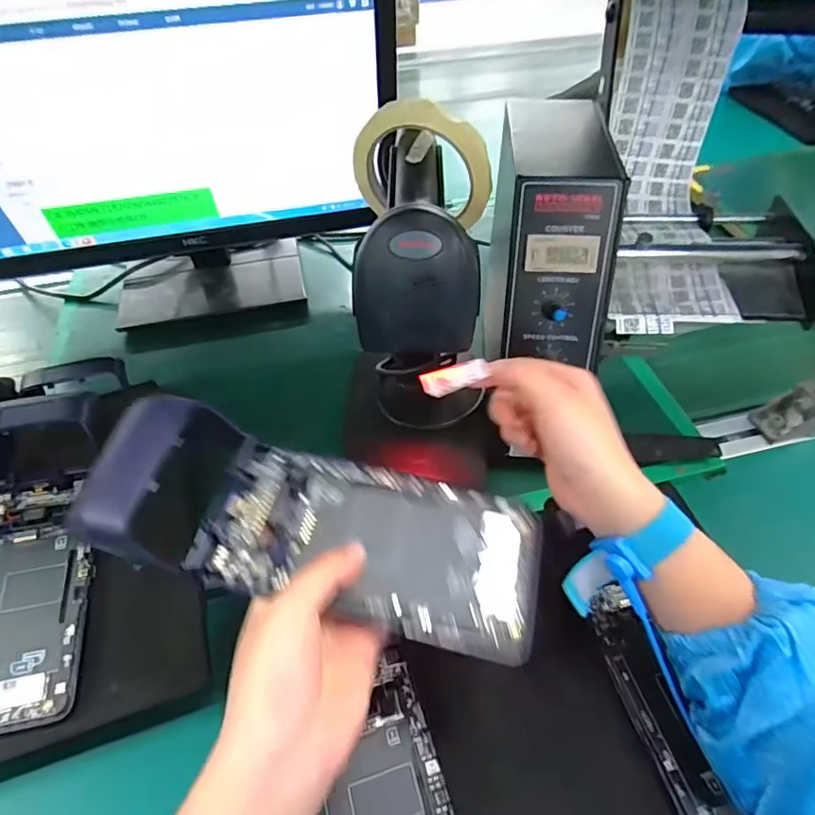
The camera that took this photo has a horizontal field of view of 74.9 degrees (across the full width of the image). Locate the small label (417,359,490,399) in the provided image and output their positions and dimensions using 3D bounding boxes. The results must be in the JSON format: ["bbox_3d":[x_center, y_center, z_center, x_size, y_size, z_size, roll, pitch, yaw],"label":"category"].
[{"bbox_3d":[0.030,-0.018,0.334,0.041,0.004,0.022,-18,54,-3],"label":"small label"}]

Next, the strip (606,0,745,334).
[{"bbox_3d":[0.194,-0.176,0.408,0.082,0.065,0.244,0,89,2],"label":"strip"}]

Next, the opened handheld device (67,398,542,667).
[{"bbox_3d":[-0.042,0.059,0.269,0.217,0.033,0.082,17,50,-3],"label":"opened handheld device"}]

